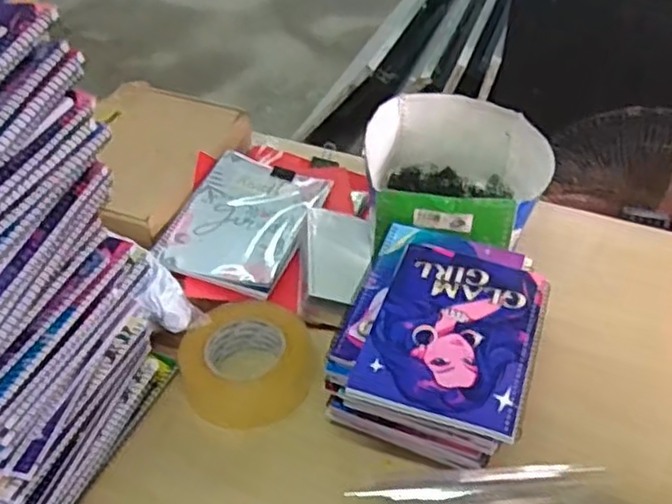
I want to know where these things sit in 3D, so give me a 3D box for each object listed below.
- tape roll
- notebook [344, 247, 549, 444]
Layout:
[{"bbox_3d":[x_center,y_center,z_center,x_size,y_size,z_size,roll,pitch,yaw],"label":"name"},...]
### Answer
[{"bbox_3d":[-0.090,0.116,0.732,0.131,0.050,0.130,-11,43,-11],"label":"tape roll"},{"bbox_3d":[0.111,0.071,0.656,0.144,0.008,0.199,14,44,16],"label":"notebook"}]

